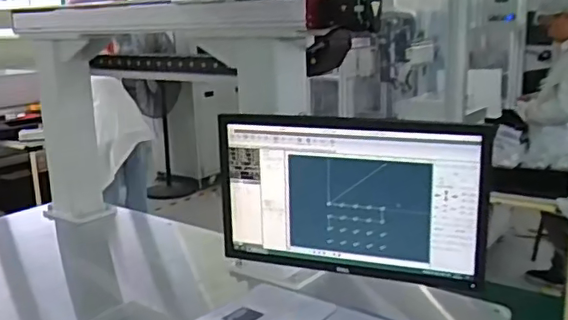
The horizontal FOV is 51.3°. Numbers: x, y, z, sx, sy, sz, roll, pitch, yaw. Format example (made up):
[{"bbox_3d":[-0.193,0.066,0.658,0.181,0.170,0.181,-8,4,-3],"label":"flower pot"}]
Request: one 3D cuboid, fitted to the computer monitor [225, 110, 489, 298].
[{"bbox_3d":[0.104,0.066,0.995,0.455,0.265,0.046,4,15,25],"label":"computer monitor"}]

